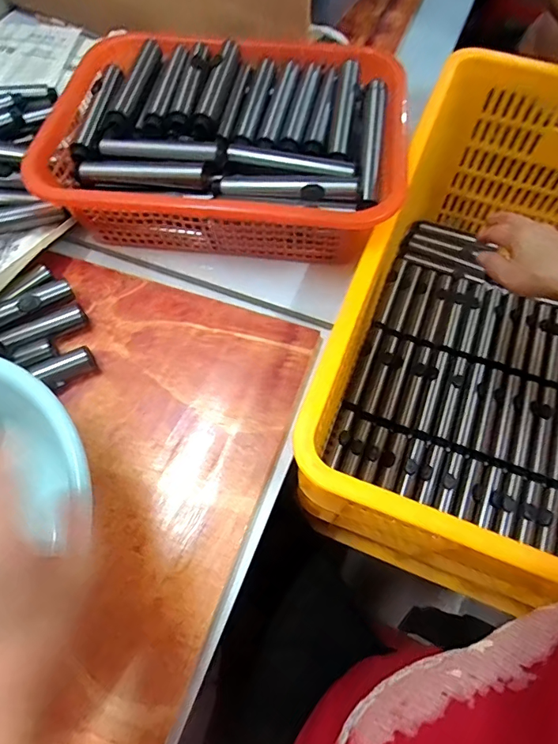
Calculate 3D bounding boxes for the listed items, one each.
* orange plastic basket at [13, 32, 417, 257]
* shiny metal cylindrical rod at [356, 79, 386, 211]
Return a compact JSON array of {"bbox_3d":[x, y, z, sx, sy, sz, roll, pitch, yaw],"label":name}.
[{"bbox_3d":[-0.057,-0.269,0.534,0.378,0.097,0.293,6,63,3],"label":"orange plastic basket"},{"bbox_3d":[0.104,-0.255,0.485,0.018,0.023,0.204,8,63,5],"label":"shiny metal cylindrical rod"}]

